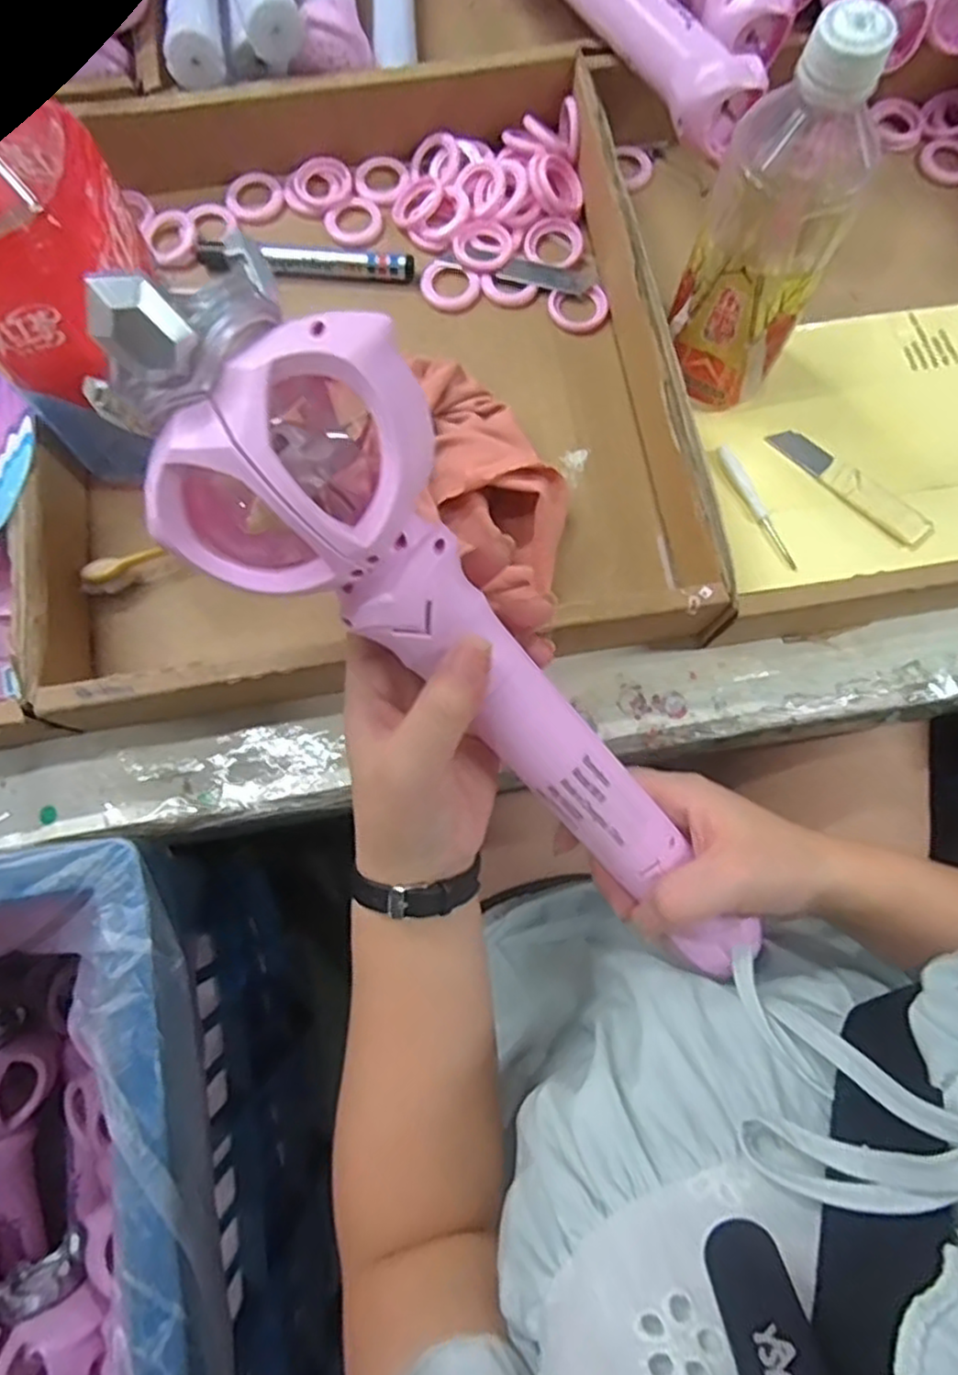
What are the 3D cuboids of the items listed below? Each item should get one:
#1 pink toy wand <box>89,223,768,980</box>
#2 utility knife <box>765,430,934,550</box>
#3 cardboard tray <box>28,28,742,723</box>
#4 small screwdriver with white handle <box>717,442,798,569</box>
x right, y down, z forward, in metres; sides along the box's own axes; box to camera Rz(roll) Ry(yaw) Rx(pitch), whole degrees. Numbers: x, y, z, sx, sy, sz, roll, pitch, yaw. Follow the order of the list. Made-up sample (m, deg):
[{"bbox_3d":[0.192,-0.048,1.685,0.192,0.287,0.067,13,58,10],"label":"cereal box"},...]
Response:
[{"bbox_3d":[0.012,0.010,0.282,0.089,0.051,0.362,-46,117,-9],"label":"pink toy wand"},{"bbox_3d":[0.218,-0.120,0.418,0.103,0.005,0.021,43,80,8],"label":"utility knife"},{"bbox_3d":[-0.070,-0.186,0.410,0.340,0.067,0.369,-10,79,-3],"label":"cardboard tray"},{"bbox_3d":[0.164,-0.106,0.418,0.010,0.008,0.084,-26,79,-6],"label":"small screwdriver with white handle"}]

